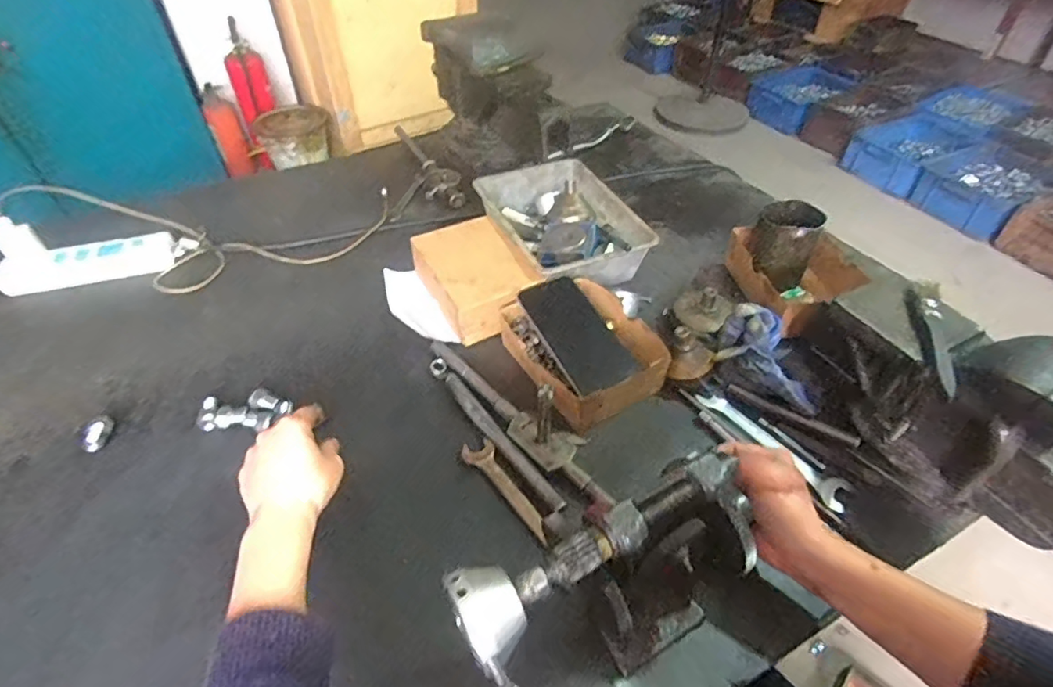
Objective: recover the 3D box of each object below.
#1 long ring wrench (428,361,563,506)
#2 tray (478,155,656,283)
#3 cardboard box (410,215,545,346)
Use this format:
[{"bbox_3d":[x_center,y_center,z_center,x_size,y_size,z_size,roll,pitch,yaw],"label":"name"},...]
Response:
[{"bbox_3d":[-0.038,0.088,0.570,0.016,0.017,0.235,-28,52,-25],"label":"long ring wrench"},{"bbox_3d":[0.044,-0.171,0.771,0.175,0.056,0.265,-19,49,-18],"label":"tray"},{"bbox_3d":[-0.065,-0.087,0.707,0.122,0.055,0.178,-21,49,-20],"label":"cardboard box"}]

